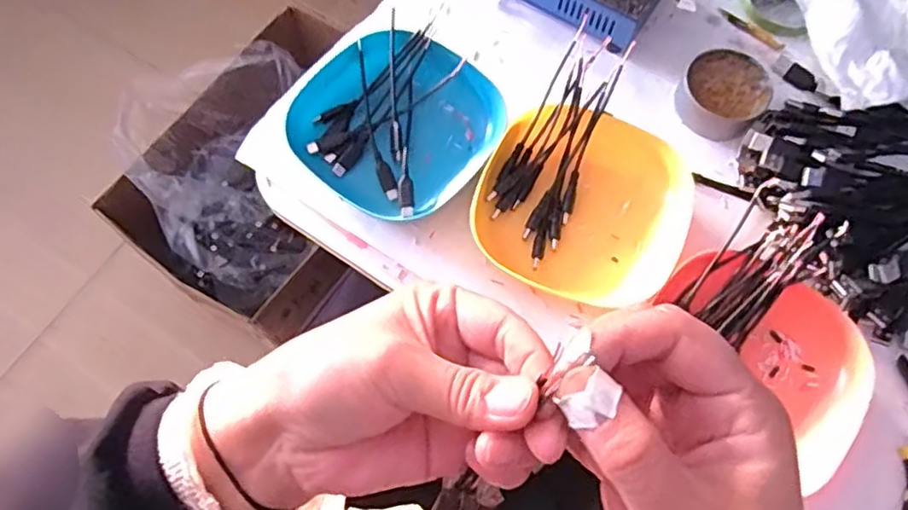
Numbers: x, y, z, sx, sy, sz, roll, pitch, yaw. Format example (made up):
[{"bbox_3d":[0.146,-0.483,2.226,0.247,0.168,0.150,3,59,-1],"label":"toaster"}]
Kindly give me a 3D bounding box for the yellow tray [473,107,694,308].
[{"bbox_3d":[0.091,-0.037,0.462,0.138,0.028,0.130,21,71,7],"label":"yellow tray"}]

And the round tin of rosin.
[{"bbox_3d":[0.205,-0.123,0.500,0.063,0.028,0.059,0,70,0],"label":"round tin of rosin"}]

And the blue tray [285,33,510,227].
[{"bbox_3d":[-0.041,-0.098,0.480,0.132,0.027,0.132,36,74,12],"label":"blue tray"}]

